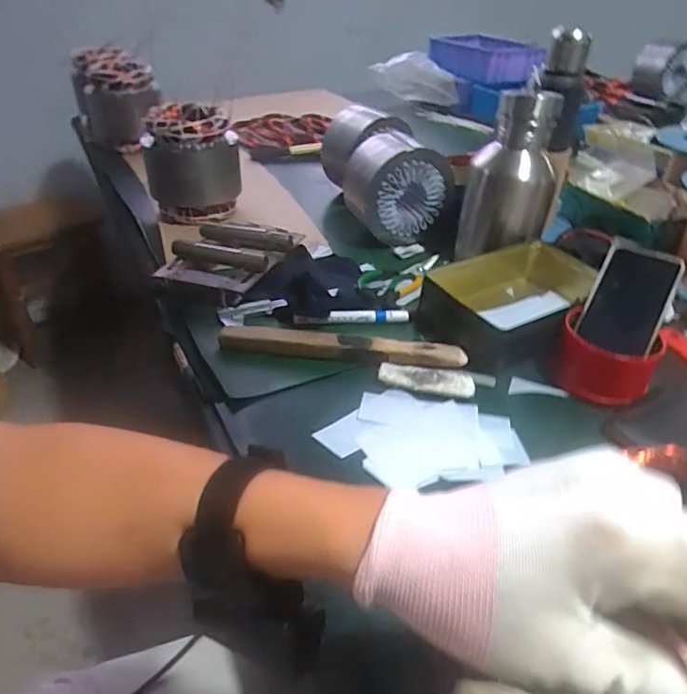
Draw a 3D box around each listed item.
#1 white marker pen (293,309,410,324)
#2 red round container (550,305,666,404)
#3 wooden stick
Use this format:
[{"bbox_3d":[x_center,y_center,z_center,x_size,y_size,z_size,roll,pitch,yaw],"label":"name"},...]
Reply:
[{"bbox_3d":[0.011,-0.038,0.669,0.143,0.013,0.010,-4,37,-7],"label":"white marker pen"},{"bbox_3d":[0.281,0.014,0.586,0.103,0.053,0.085,25,43,27],"label":"red round container"},{"bbox_3d":[-0.003,0.001,0.611,0.274,0.027,0.026,5,37,4],"label":"wooden stick"}]

